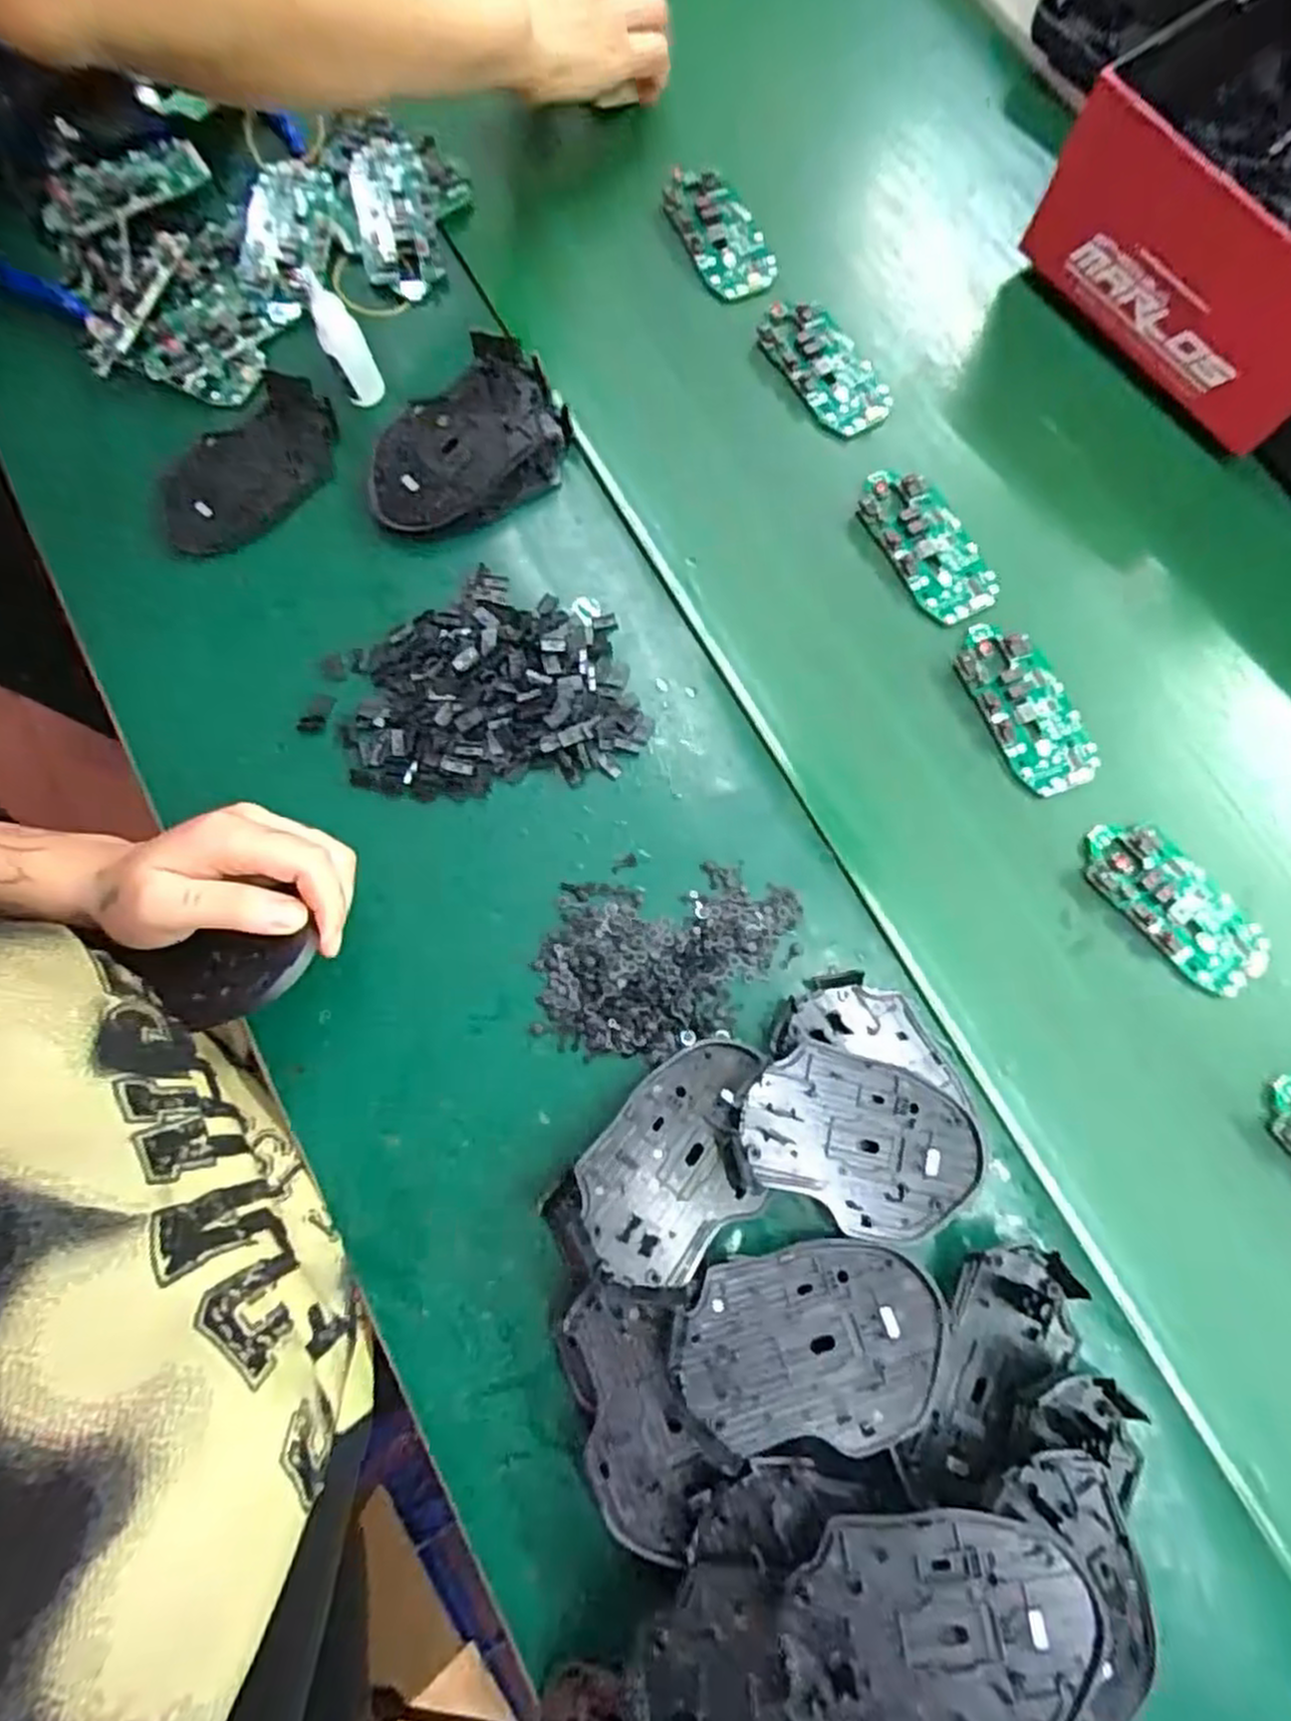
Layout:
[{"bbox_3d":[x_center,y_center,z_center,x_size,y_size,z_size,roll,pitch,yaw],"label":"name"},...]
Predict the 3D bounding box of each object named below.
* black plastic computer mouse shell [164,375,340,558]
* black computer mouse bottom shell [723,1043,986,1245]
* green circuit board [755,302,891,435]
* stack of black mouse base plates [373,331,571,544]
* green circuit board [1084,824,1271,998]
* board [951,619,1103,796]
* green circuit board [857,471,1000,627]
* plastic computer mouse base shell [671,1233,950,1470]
[{"bbox_3d":[-0.225,-0.222,0.453,0.115,0.011,0.076,-42,80,-7],"label":"black plastic computer mouse shell"},{"bbox_3d":[0.098,0.129,0.361,0.110,0.019,0.072,19,79,5],"label":"black computer mouse bottom shell"},{"bbox_3d":[0.107,-0.293,0.469,0.044,0.014,0.092,-31,79,-5],"label":"green circuit board"},{"bbox_3d":[-0.102,-0.230,0.440,0.116,0.038,0.081,-38,80,-7],"label":"stack of black mouse base plates"},{"bbox_3d":[0.266,0.022,0.396,0.045,0.008,0.099,-40,80,-7],"label":"green circuit board"},{"bbox_3d":[0.202,-0.082,0.419,0.044,0.009,0.097,-27,79,-5],"label":"board"},{"bbox_3d":[0.157,-0.177,0.442,0.045,0.011,0.095,-31,79,-5],"label":"green circuit board"},{"bbox_3d":[0.069,0.208,0.337,0.115,0.019,0.072,-8,57,-5],"label":"plastic computer mouse base shell"}]

